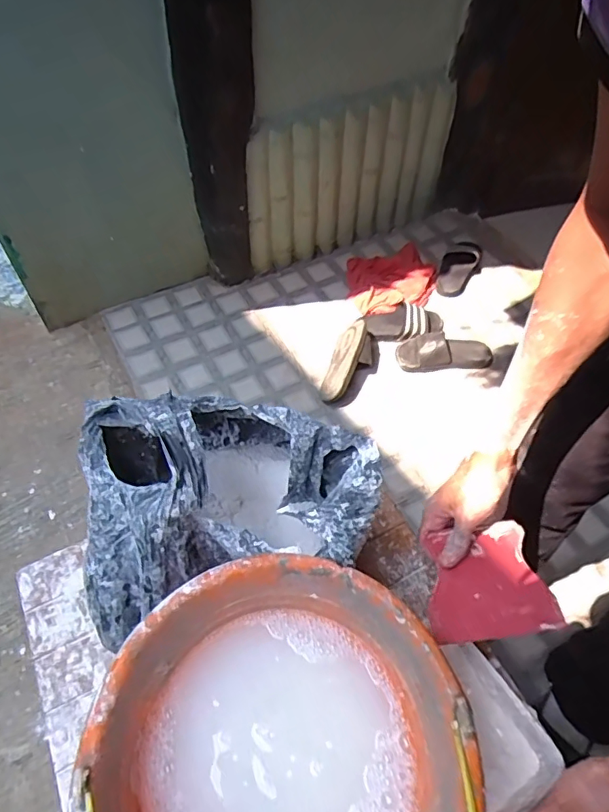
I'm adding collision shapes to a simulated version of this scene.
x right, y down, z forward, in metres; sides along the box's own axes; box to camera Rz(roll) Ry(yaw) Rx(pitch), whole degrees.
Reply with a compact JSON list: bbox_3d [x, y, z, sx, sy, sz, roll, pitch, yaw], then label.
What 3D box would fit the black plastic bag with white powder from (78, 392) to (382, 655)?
[{"bbox_3d":[-0.084,0.090,0.496,0.284,0.212,0.187,-11,57,-11],"label":"black plastic bag with white powder"}]

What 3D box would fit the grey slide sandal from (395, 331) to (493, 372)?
[{"bbox_3d":[0.391,-0.163,1.402,0.274,0.059,0.122,-4,55,-6],"label":"grey slide sandal"}]

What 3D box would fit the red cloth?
[{"bbox_3d":[0.273,-0.396,1.575,0.276,0.037,0.247,-10,56,-10],"label":"red cloth"}]

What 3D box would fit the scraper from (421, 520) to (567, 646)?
[{"bbox_3d":[0.178,0.175,0.506,0.115,0.007,0.103,-12,53,5],"label":"scraper"}]

